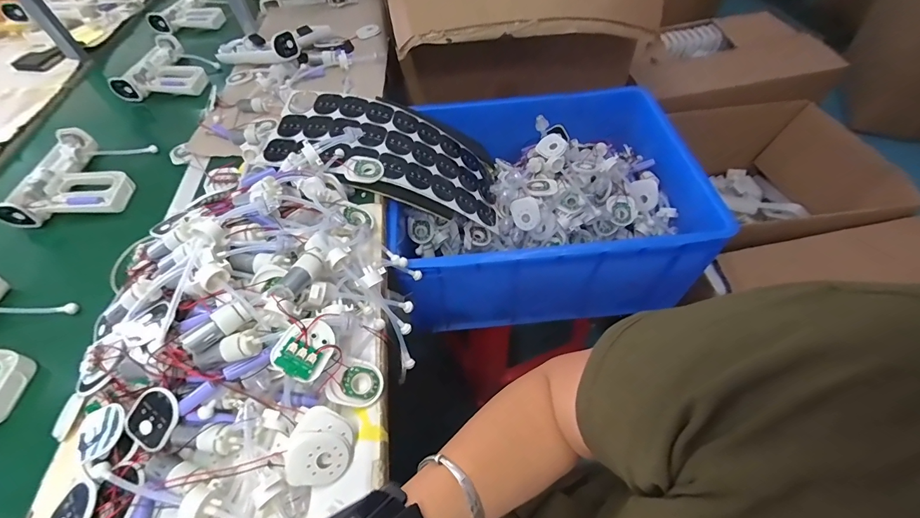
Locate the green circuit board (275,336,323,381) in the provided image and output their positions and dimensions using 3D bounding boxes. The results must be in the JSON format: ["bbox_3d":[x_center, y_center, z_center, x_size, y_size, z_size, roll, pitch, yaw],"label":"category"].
[{"bbox_3d":[-0.156,0.097,0.376,0.034,0.004,0.031,35,65,-13],"label":"green circuit board"}]

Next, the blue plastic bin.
[{"bbox_3d":[0.144,-0.122,0.781,0.514,0.222,0.443,-7,53,1],"label":"blue plastic bin"}]

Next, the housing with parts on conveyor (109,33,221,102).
[{"bbox_3d":[-0.677,-0.461,0.928,0.189,0.060,0.244,-6,53,1],"label":"housing with parts on conveyor"}]

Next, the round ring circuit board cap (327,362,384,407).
[{"bbox_3d":[-0.114,0.138,0.427,0.058,0.014,0.046,17,63,-18],"label":"round ring circuit board cap"}]

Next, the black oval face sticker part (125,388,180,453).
[{"bbox_3d":[-0.307,0.162,0.389,0.057,0.006,0.054,-37,81,4],"label":"black oval face sticker part"}]

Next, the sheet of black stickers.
[{"bbox_3d":[-0.114,-0.174,0.690,0.401,0.093,0.198,20,50,-16],"label":"sheet of black stickers"}]

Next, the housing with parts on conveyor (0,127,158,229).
[{"bbox_3d":[-0.669,-0.153,0.696,0.177,0.054,0.211,-6,53,1],"label":"housing with parts on conveyor"}]

